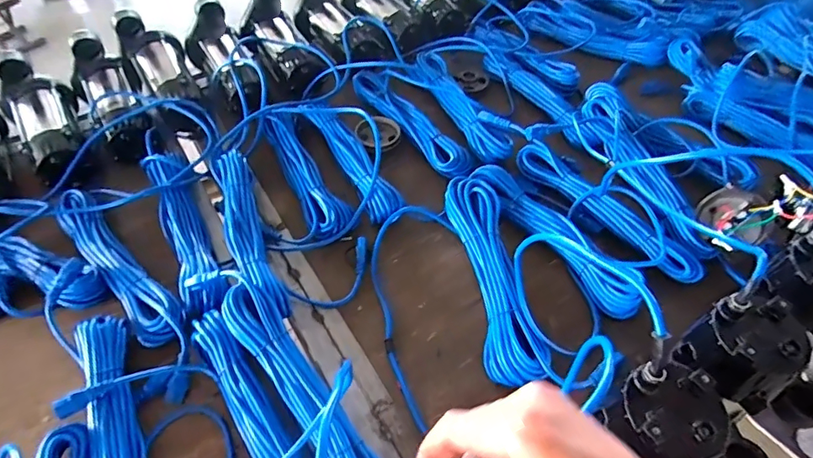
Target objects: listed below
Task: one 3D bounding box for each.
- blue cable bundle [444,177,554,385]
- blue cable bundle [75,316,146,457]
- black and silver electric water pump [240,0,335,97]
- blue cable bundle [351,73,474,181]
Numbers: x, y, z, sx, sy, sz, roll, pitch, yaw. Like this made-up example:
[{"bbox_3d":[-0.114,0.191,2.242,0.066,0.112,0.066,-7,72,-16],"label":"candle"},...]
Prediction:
[{"bbox_3d":[0.126,0.065,0.747,0.086,0.058,0.360,-8,52,-6],"label":"blue cable bundle"},{"bbox_3d":[-0.356,0.252,0.576,0.066,0.040,0.345,-19,54,-15],"label":"blue cable bundle"},{"bbox_3d":[-0.271,-0.398,1.061,0.124,0.107,0.275,-26,69,-19],"label":"black and silver electric water pump"},{"bbox_3d":[0.007,-0.212,0.969,0.077,0.032,0.362,-27,56,-20],"label":"blue cable bundle"}]

